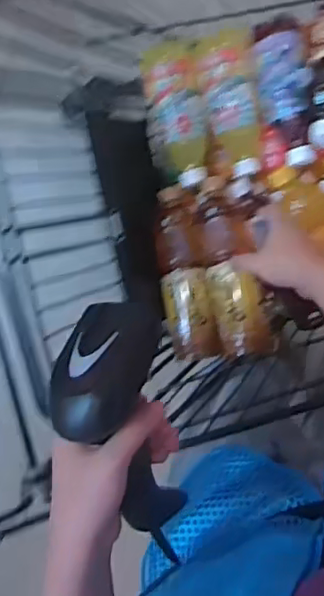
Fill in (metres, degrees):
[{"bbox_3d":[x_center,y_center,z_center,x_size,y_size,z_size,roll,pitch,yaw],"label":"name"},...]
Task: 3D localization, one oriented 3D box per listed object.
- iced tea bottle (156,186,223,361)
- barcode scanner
[{"bbox_3d":[0.024,-0.037,0.782,0.058,0.058,0.224,-10,79,6],"label":"iced tea bottle"},{"bbox_3d":[-0.026,0.108,0.454,0.075,0.063,0.198,-10,110,5],"label":"barcode scanner"}]

